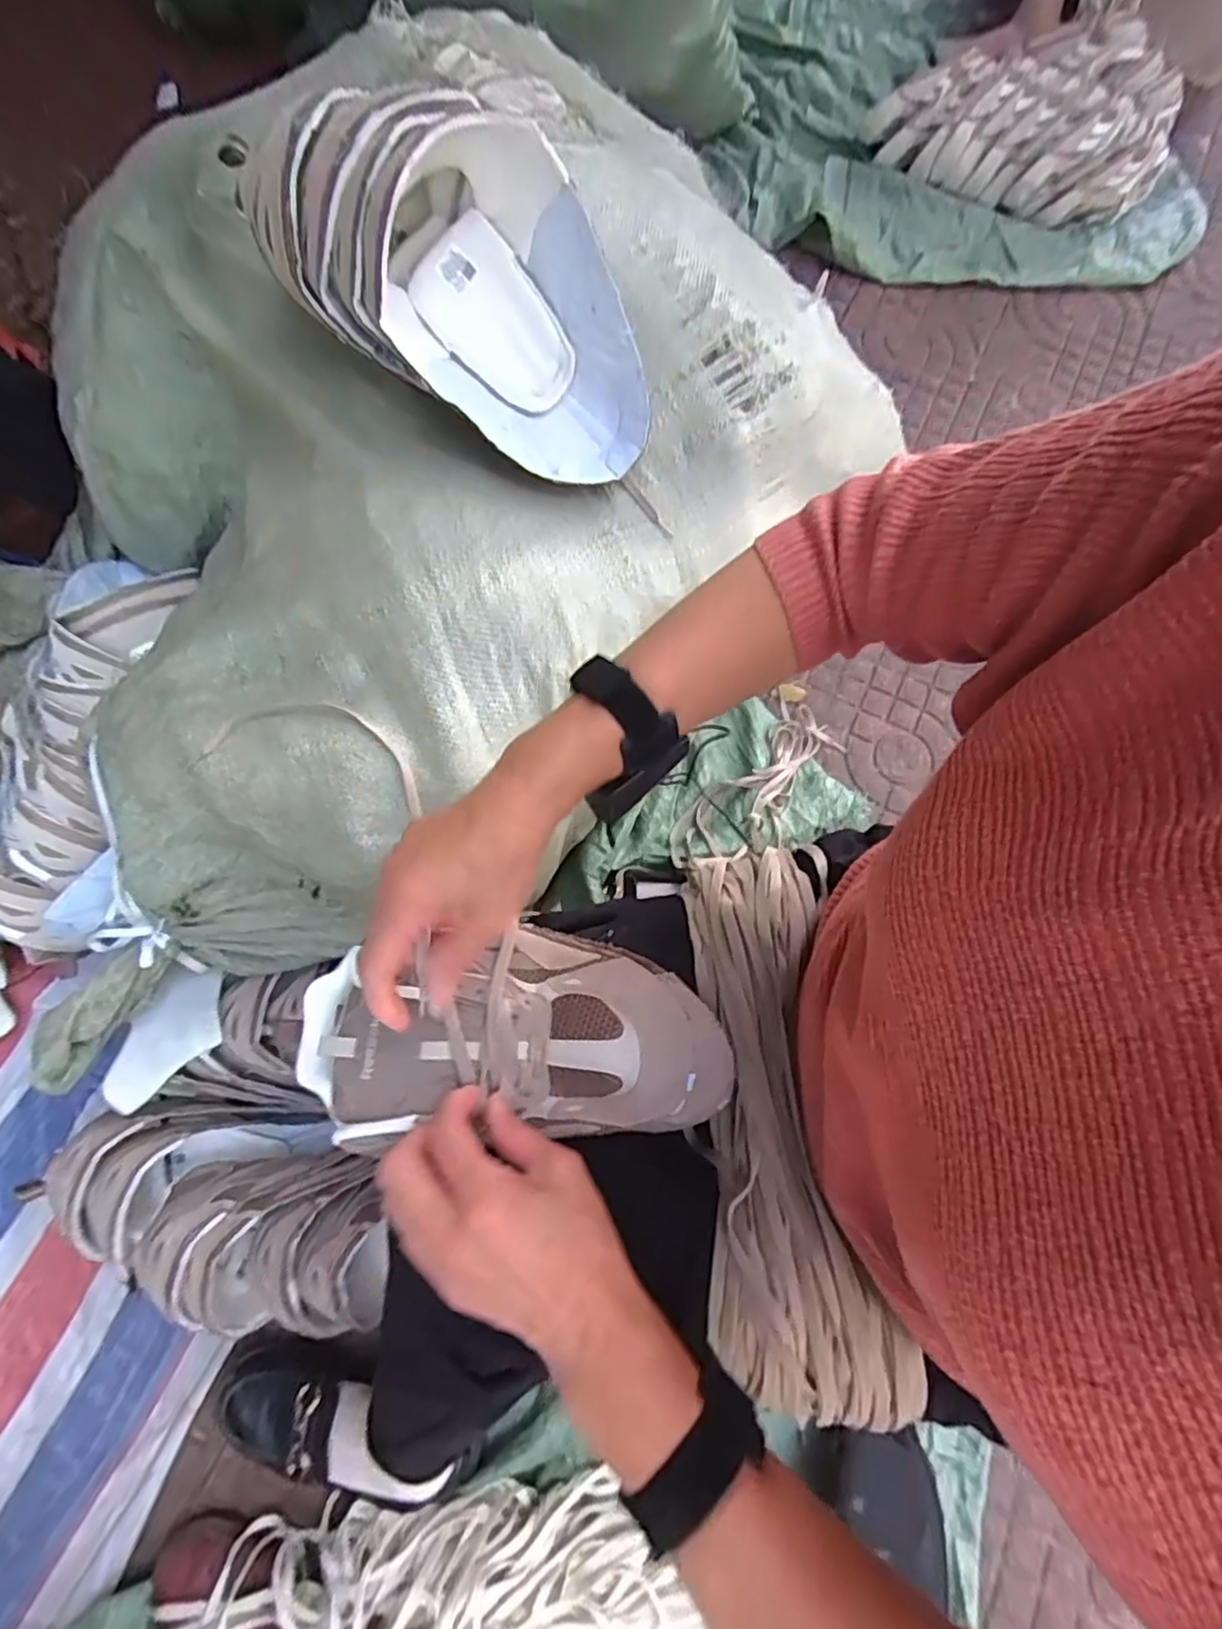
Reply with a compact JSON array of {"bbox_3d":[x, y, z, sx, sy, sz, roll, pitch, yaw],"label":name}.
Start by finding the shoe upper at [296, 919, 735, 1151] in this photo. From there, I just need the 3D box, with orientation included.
[{"bbox_3d":[-0.061,0.135,0.414,0.262,0.071,0.125,-2,72,2],"label":"shoe upper"}]

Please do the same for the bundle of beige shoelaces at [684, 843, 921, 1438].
[{"bbox_3d":[0.105,0.185,0.421,0.113,0.063,0.338,-4,72,-2],"label":"bundle of beige shoelaces"}]

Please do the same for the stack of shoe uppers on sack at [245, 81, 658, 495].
[{"bbox_3d":[-0.113,-0.396,0.513,0.283,0.189,0.150,30,74,8],"label":"stack of shoe uppers on sack"}]

